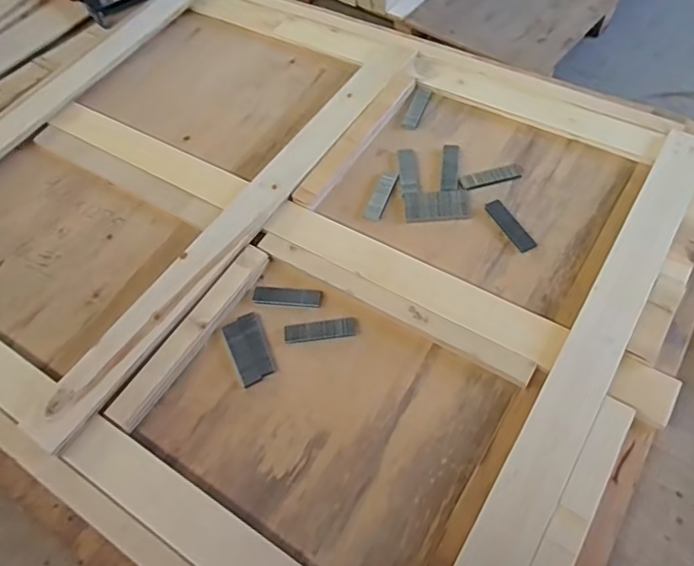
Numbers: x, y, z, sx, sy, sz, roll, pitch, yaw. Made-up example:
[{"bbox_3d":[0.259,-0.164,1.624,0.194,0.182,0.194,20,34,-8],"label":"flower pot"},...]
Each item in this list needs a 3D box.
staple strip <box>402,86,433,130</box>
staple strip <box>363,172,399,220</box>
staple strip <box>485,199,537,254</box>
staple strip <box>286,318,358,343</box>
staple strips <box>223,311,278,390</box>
[{"bbox_3d":[0.135,-0.333,1.066,0.030,0.010,0.108,18,62,14],"label":"staple strip"},{"bbox_3d":[0.061,-0.152,0.962,0.031,0.011,0.104,19,62,15],"label":"staple strip"},{"bbox_3d":[0.264,-0.092,0.906,0.032,0.004,0.106,-25,61,-11],"label":"staple strip"},{"bbox_3d":[-0.039,0.071,0.834,0.106,0.005,0.030,-8,59,-1],"label":"staple strip"},{"bbox_3d":[-0.144,0.095,0.826,0.054,0.005,0.109,-23,60,-10],"label":"staple strips"}]

